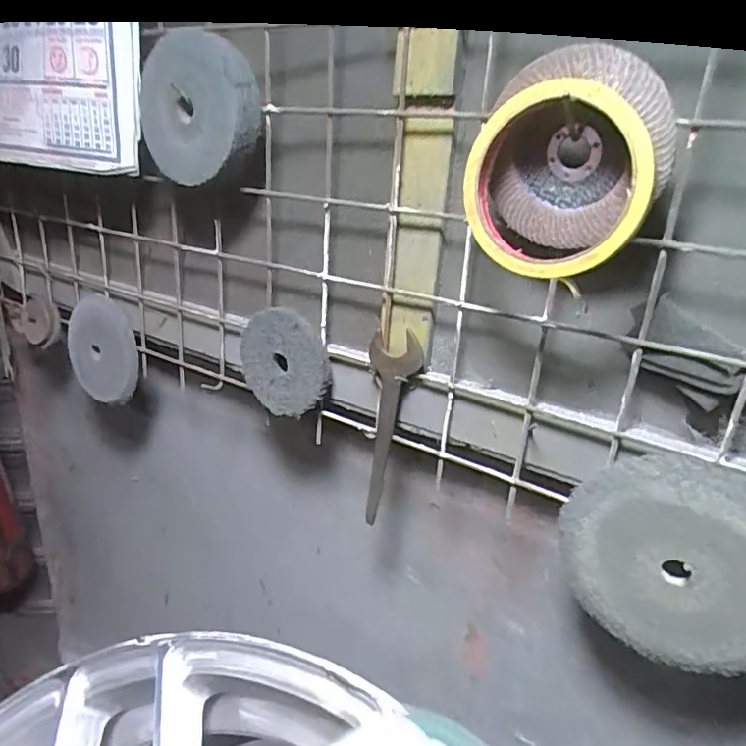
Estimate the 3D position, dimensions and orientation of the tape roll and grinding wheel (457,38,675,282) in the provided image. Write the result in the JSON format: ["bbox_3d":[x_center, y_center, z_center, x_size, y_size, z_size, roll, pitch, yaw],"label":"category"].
[{"bbox_3d":[0.095,-0.103,0.277,0.085,0.097,0.044,18,23,32],"label":"tape roll and grinding wheel"}]

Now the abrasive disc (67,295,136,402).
[{"bbox_3d":[-0.270,-0.026,0.558,0.099,0.092,0.009,42,21,12],"label":"abrasive disc"}]

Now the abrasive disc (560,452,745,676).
[{"bbox_3d":[0.173,0.109,0.315,0.124,0.125,0.014,18,23,33],"label":"abrasive disc"}]

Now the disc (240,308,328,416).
[{"bbox_3d":[-0.071,-0.010,0.438,0.083,0.081,0.016,20,25,38],"label":"disc"}]

